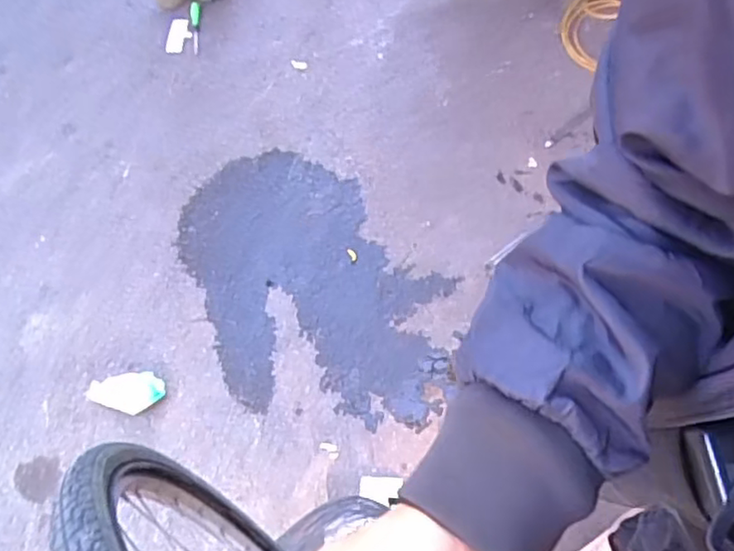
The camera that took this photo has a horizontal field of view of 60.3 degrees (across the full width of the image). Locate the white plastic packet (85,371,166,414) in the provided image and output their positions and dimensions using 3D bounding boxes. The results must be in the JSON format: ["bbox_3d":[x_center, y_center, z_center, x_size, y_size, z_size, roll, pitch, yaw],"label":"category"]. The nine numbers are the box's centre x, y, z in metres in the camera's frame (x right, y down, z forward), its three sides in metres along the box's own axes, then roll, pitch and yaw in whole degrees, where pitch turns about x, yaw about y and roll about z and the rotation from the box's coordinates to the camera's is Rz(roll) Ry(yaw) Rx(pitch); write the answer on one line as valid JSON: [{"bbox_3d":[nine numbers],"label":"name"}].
[{"bbox_3d":[-0.542,0.266,1.420,0.168,0.044,0.084,-5,67,0],"label":"white plastic packet"}]

